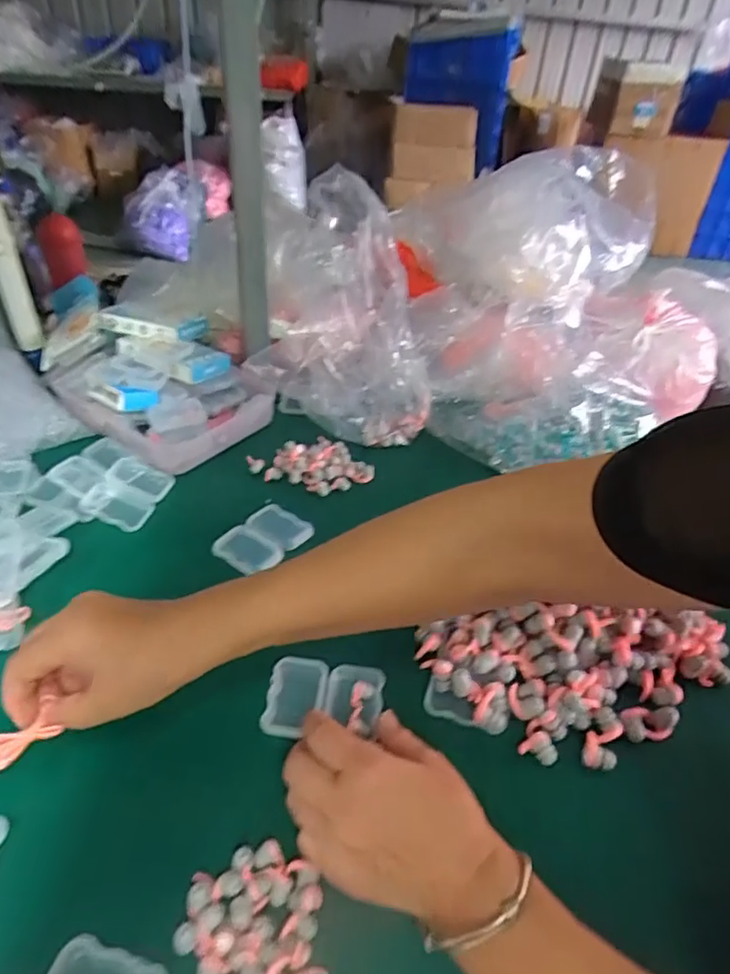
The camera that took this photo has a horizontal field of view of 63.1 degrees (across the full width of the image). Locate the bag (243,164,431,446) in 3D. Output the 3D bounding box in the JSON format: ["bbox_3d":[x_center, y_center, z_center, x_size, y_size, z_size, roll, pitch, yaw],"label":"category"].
[{"bbox_3d":[-0.028,-0.213,0.664,0.187,0.213,0.243,0,39,-6],"label":"bag"}]

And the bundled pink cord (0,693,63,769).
[{"bbox_3d":[-0.198,0.144,0.341,0.015,0.014,0.042,35,39,31],"label":"bundled pink cord"}]

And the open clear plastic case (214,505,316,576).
[{"bbox_3d":[-0.091,0.045,0.530,0.059,0.010,0.077,30,45,27],"label":"open clear plastic case"}]

